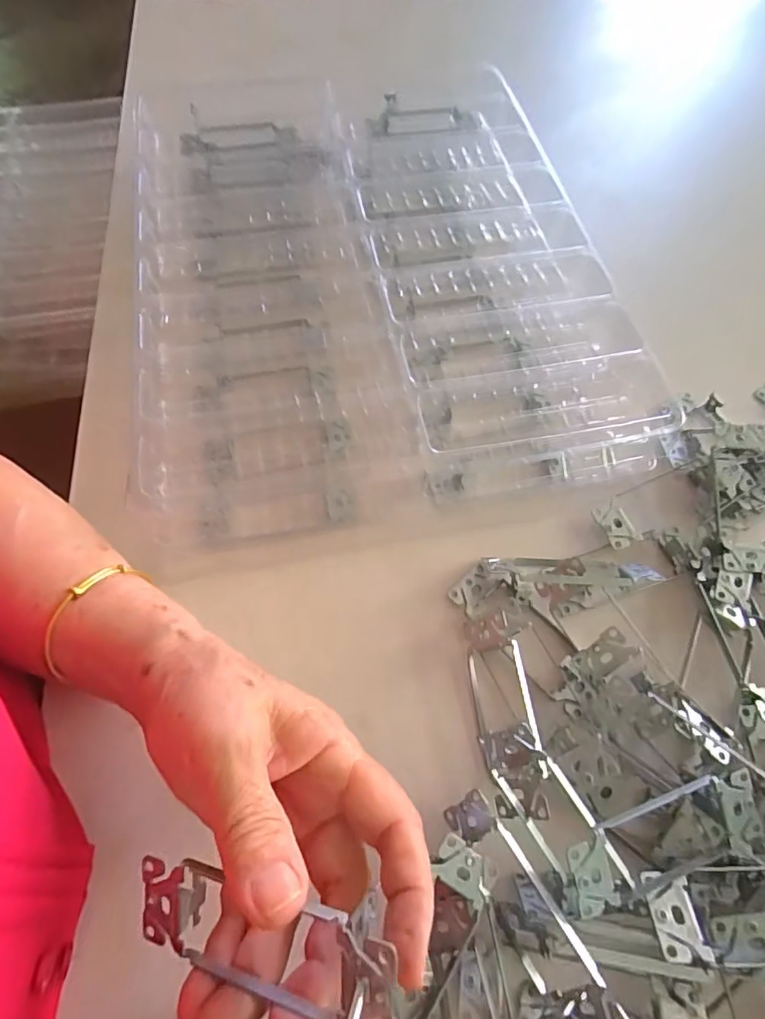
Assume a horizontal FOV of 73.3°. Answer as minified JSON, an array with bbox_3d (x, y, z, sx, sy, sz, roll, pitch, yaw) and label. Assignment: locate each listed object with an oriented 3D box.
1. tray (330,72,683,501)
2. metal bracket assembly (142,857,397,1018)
[{"bbox_3d":[0.074,-0.203,0.415,0.169,0.056,0.410,-9,65,-6],"label":"tray"},{"bbox_3d":[-0.044,0.152,0.182,0.105,0.021,0.035,0,66,20],"label":"metal bracket assembly"}]

